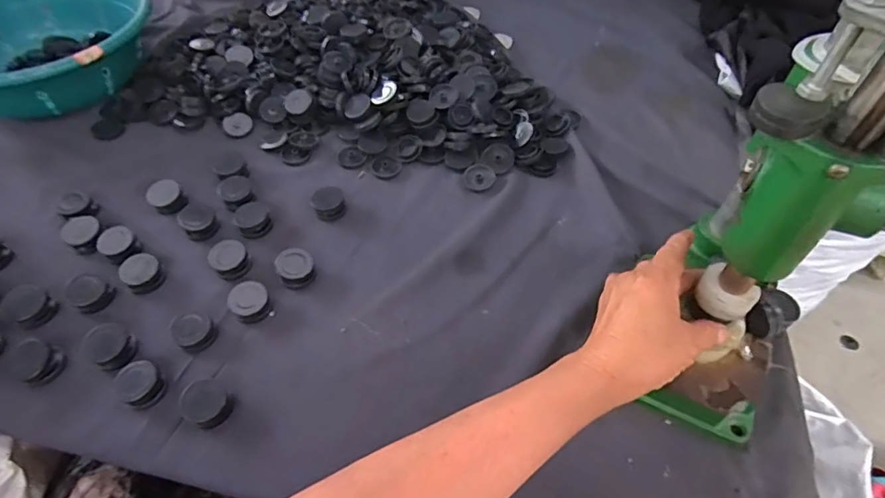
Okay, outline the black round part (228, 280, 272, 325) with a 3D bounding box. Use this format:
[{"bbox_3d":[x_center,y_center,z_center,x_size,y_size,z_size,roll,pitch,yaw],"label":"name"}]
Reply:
[{"bbox_3d":[-0.169,0.046,0.455,0.037,0.019,0.031,34,59,24],"label":"black round part"}]

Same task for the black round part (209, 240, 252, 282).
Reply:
[{"bbox_3d":[-0.198,0.009,0.482,0.032,0.026,0.030,0,52,0],"label":"black round part"}]

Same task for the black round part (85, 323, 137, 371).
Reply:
[{"bbox_3d":[-0.269,0.079,0.421,0.039,0.020,0.032,25,56,19],"label":"black round part"}]

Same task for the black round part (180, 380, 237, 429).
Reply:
[{"bbox_3d":[-0.180,0.117,0.396,0.032,0.020,0.032,0,52,0],"label":"black round part"}]

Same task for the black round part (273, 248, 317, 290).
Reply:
[{"bbox_3d":[-0.134,0.018,0.476,0.032,0.023,0.033,0,52,0],"label":"black round part"}]

